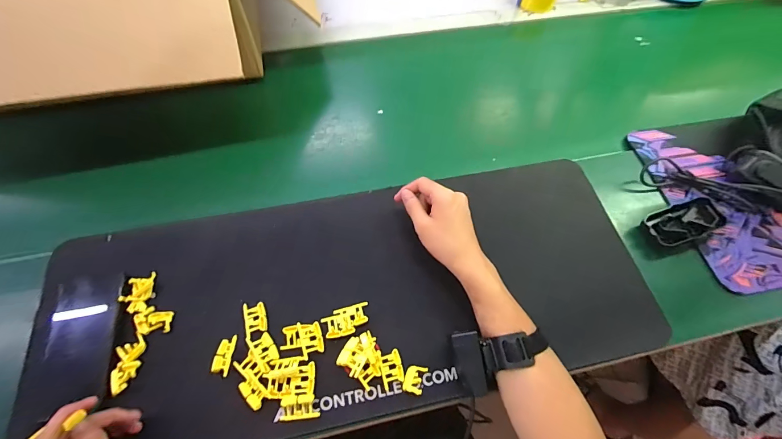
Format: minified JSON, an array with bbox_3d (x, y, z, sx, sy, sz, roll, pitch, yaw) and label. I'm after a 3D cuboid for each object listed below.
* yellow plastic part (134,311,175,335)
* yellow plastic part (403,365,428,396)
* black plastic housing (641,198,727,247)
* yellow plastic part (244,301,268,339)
[{"bbox_3d":[-0.295,0.128,0.419,0.038,0.012,0.026,-7,61,-6],"label":"yellow plastic part"},{"bbox_3d":[0.029,0.189,0.399,0.023,0.010,0.031,12,68,21],"label":"yellow plastic part"},{"bbox_3d":[0.426,0.007,0.496,0.113,0.035,0.057,-14,62,-10],"label":"black plastic housing"},{"bbox_3d":[-0.171,0.124,0.426,0.026,0.009,0.042,-17,63,-11],"label":"yellow plastic part"}]

